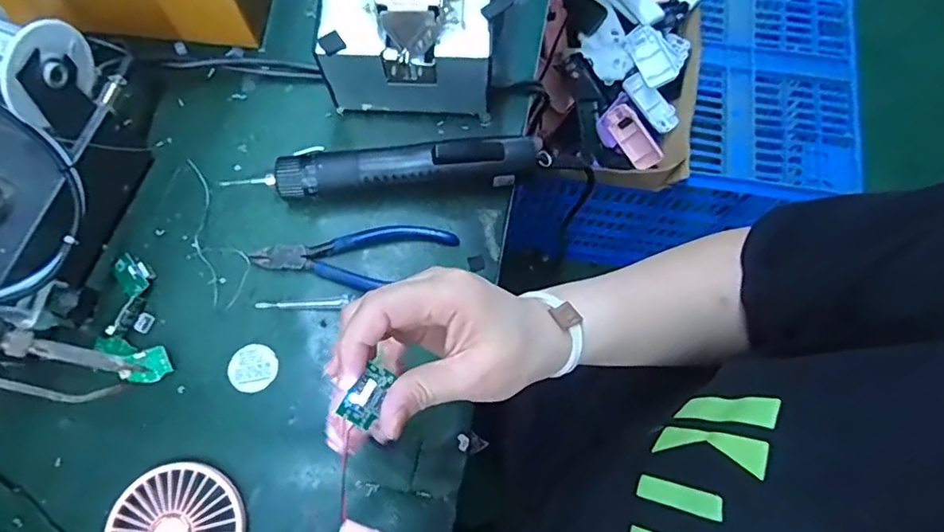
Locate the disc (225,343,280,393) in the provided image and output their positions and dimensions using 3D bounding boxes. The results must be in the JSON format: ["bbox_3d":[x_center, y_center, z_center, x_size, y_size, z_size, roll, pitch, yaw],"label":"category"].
[{"bbox_3d":[-0.161,0.075,0.417,0.034,0.004,0.035,2,68,-5],"label":"disc"}]

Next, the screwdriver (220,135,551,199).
[{"bbox_3d":[-0.059,-0.076,0.441,0.237,0.040,0.042,-3,74,-3],"label":"screwdriver"}]

